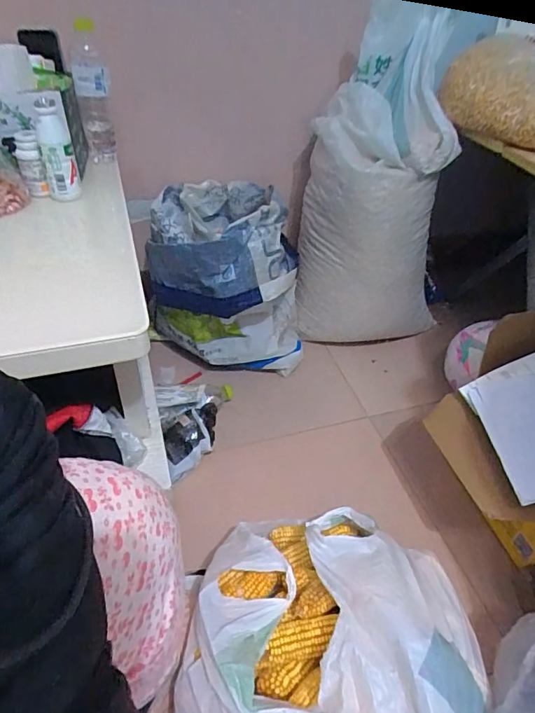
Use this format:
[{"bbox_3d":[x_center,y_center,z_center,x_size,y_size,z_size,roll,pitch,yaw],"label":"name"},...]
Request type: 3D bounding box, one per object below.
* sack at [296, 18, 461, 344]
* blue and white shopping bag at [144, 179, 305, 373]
[{"bbox_3d":[0.253,-0.307,1.047,0.339,0.609,0.172,2,41,0],"label":"sack"},{"bbox_3d":[-0.098,-0.186,1.073,0.329,0.360,0.336,-8,43,-12],"label":"blue and white shopping bag"}]

